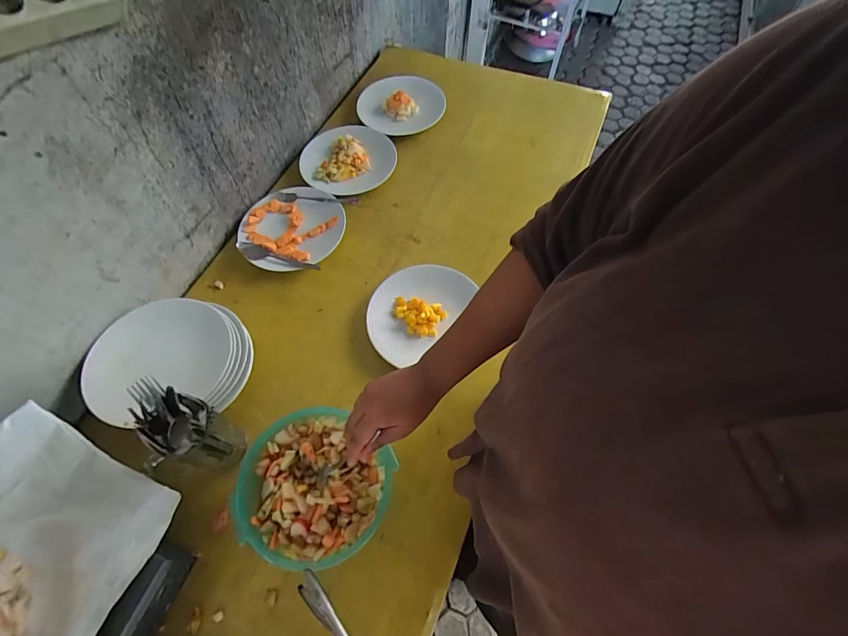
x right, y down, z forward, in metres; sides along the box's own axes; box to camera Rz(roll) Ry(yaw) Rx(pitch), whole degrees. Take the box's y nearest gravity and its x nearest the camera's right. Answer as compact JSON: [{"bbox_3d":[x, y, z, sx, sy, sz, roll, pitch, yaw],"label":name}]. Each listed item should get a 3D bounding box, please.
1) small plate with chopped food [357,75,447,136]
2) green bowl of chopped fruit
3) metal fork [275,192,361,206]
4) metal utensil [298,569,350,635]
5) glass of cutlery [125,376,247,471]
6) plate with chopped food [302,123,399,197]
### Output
[{"bbox_3d":[-0.052,-0.481,0.926,0.193,0.044,0.152,-30,67,-15],"label":"small plate with chopped food"},{"bbox_3d":[-0.146,0.226,0.550,0.186,0.069,0.186,0,63,0],"label":"green bowl of chopped fruit"},{"bbox_3d":[-0.214,-0.236,0.810,0.169,0.010,0.025,7,63,3],"label":"metal fork"},{"bbox_3d":[-0.087,0.301,0.395,0.126,0.018,0.024,25,62,42],"label":"metal utensil"},{"bbox_3d":[-0.310,0.150,0.524,0.092,0.155,0.087,0,63,0],"label":"glass of cutlery"},{"bbox_3d":[-0.156,-0.332,0.856,0.196,0.026,0.167,-11,63,-6],"label":"plate with chopped food"}]

